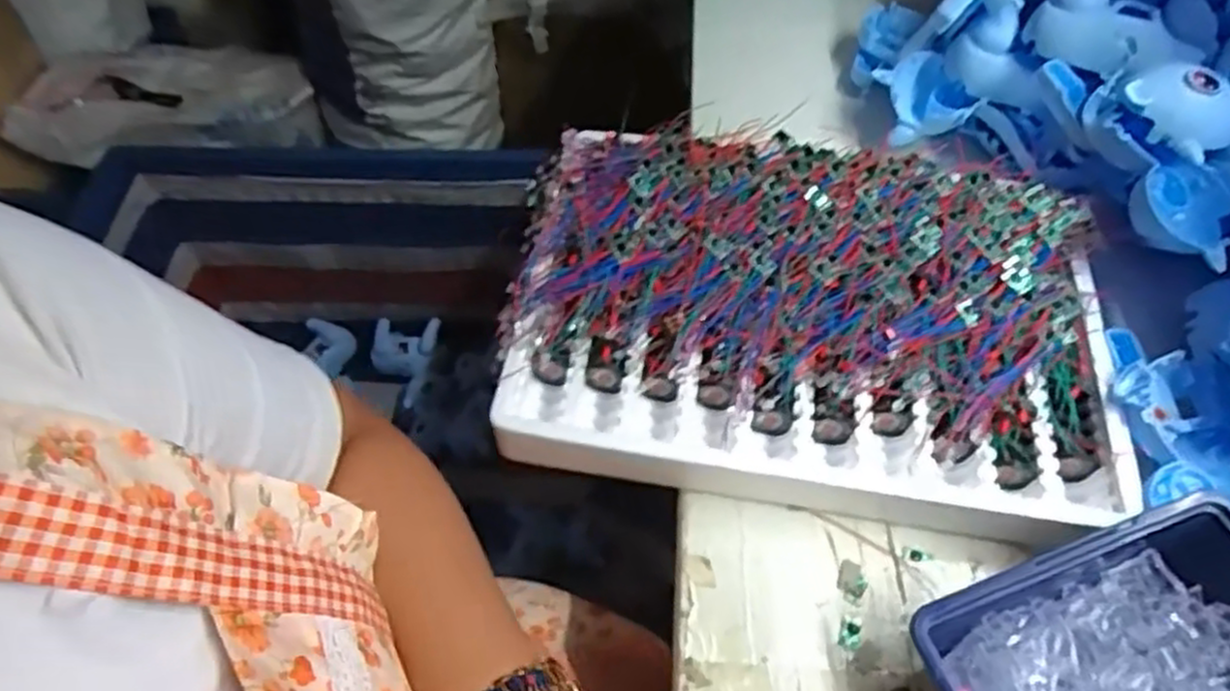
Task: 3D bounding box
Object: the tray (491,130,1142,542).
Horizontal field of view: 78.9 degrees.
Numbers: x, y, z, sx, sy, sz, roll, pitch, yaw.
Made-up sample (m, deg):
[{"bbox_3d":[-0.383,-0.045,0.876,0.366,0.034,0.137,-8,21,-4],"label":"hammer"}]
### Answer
[{"bbox_3d":[0.113,-0.022,0.457,0.346,0.057,0.231,8,56,6],"label":"tray"}]

